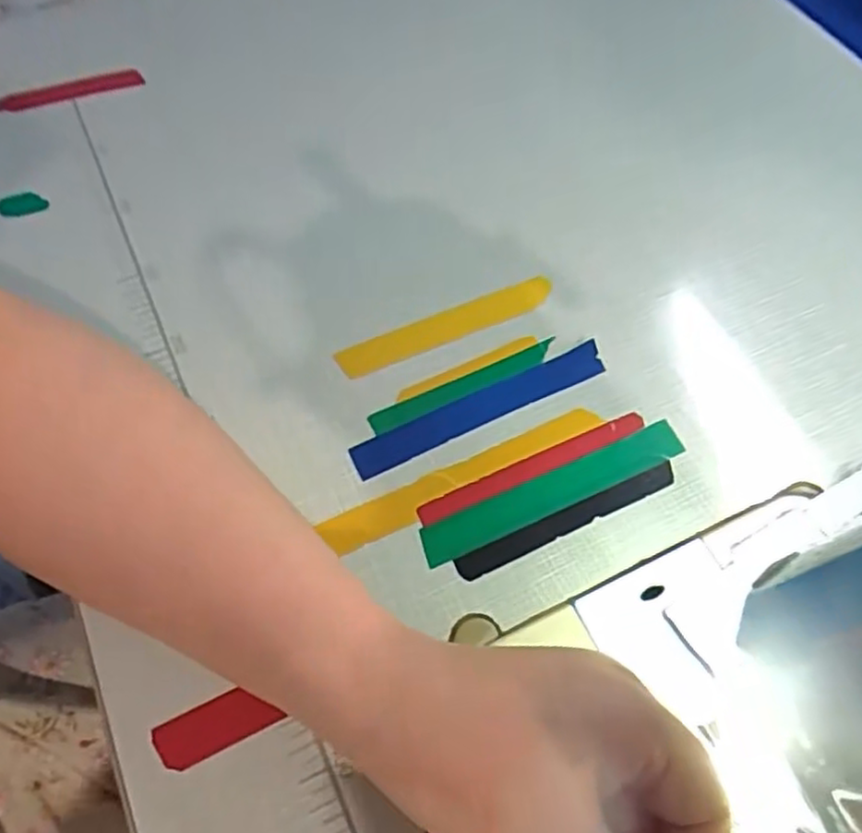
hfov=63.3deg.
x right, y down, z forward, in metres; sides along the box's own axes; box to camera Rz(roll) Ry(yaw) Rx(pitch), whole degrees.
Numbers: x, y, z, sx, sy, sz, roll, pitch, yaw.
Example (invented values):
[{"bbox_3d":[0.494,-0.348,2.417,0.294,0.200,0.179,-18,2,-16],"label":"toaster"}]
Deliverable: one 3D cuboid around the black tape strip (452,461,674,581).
[{"bbox_3d":[0.057,0.043,0.290,0.101,0.004,0.010,-22,65,-14],"label":"black tape strip"}]

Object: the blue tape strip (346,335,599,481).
[{"bbox_3d":[0.023,-0.004,0.312,0.122,0.004,0.016,-24,66,-14],"label":"blue tape strip"}]

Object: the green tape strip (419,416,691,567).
[{"bbox_3d":[0.053,0.031,0.296,0.121,0.004,0.017,-22,65,-14],"label":"green tape strip"}]

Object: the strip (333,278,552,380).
[{"bbox_3d":[0.009,-0.043,0.331,0.109,0.004,0.016,-22,65,-13],"label":"strip"}]

